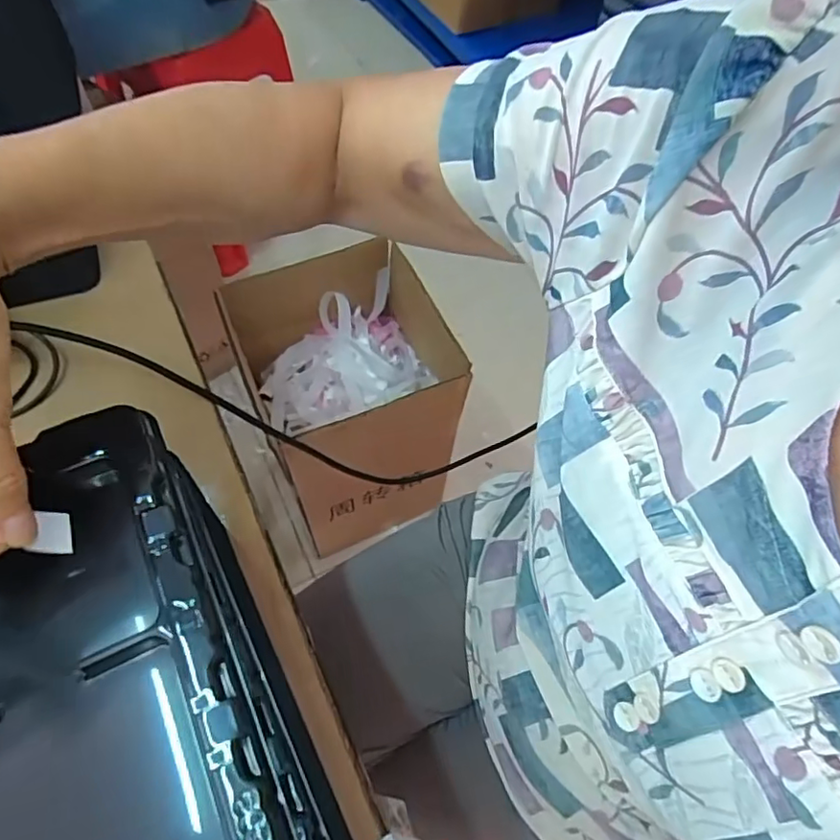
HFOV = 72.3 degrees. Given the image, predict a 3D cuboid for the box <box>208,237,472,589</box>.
[{"bbox_3d":[-0.132,0.016,0.993,0.306,0.496,0.279,-20,63,-15],"label":"box"}]

